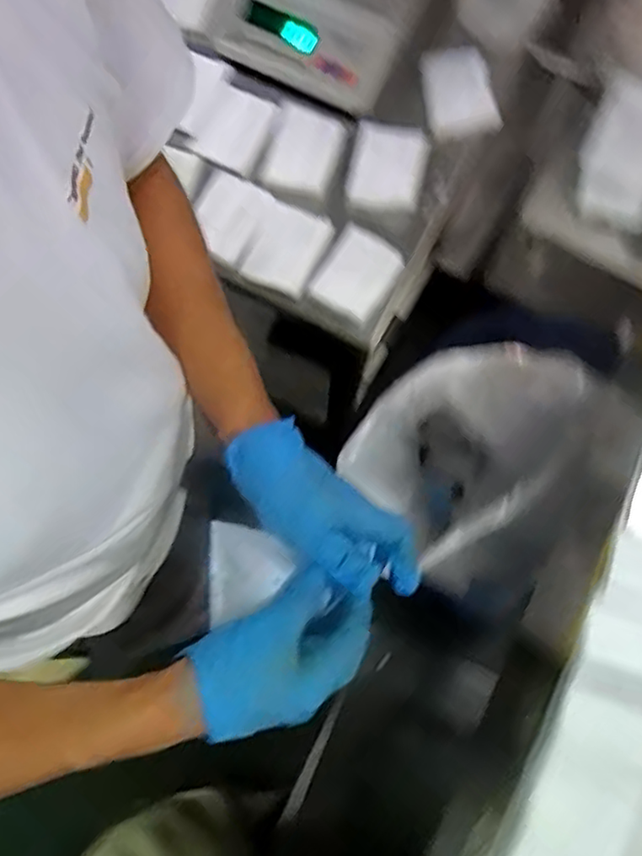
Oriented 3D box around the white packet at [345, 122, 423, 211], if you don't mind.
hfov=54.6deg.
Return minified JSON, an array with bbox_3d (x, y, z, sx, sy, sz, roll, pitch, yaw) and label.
[{"bbox_3d":[0.069,-0.281,0.678,0.076,0.026,0.090,10,80,2],"label":"white packet"}]

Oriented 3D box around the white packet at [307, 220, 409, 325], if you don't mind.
[{"bbox_3d":[0.038,-0.161,0.647,0.071,0.011,0.089,30,81,5],"label":"white packet"}]

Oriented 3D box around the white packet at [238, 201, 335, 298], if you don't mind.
[{"bbox_3d":[-0.035,-0.188,0.651,0.069,0.012,0.091,25,81,4],"label":"white packet"}]

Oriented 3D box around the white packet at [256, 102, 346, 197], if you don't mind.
[{"bbox_3d":[-0.020,-0.299,0.672,0.074,0.018,0.088,20,80,3],"label":"white packet"}]

